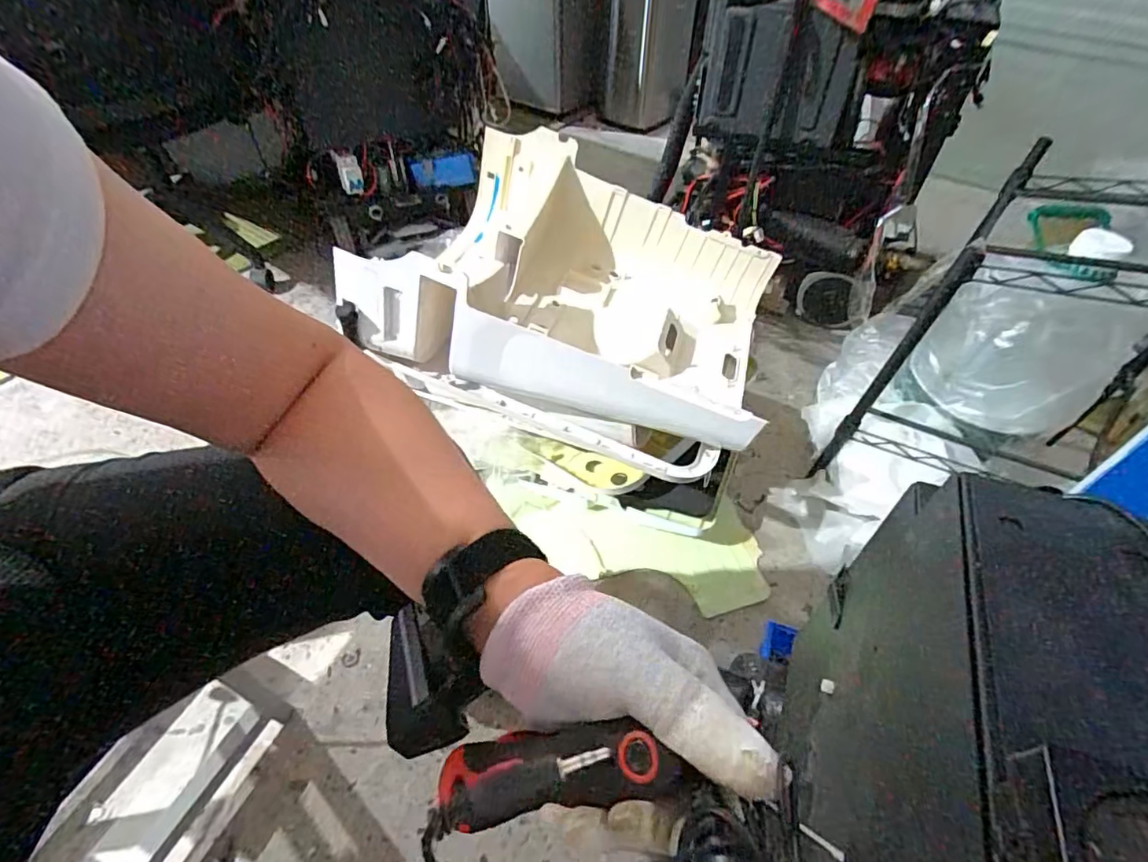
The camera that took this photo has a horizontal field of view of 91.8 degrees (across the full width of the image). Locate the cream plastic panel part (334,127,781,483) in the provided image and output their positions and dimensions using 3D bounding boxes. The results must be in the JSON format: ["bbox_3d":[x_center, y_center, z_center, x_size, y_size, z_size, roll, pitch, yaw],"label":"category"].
[{"bbox_3d":[0.018,-0.218,0.857,0.540,0.254,0.461,13,49,10],"label":"cream plastic panel part"}]

